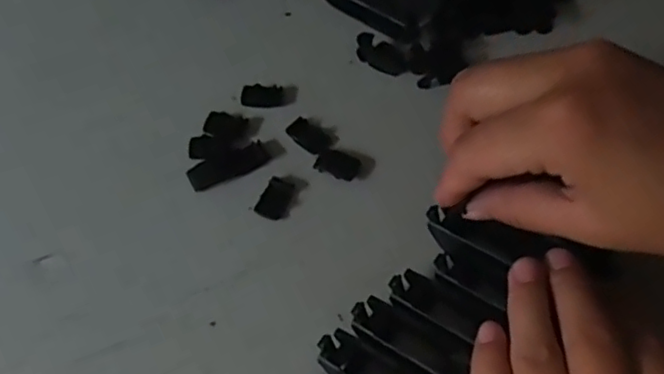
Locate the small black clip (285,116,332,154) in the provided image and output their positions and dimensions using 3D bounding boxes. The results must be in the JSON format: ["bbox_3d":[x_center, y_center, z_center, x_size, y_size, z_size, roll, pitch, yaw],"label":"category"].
[{"bbox_3d":[-0.011,-0.025,0.304,0.023,0.004,0.013,37,67,21],"label":"small black clip"}]

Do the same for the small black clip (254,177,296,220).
[{"bbox_3d":[-0.025,0.005,0.289,0.014,0.004,0.020,19,61,12],"label":"small black clip"}]

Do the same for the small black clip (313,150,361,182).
[{"bbox_3d":[0.003,-0.011,0.296,0.020,0.004,0.013,20,62,13],"label":"small black clip"}]

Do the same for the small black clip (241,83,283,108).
[{"bbox_3d":[-0.035,-0.046,0.319,0.021,0.004,0.013,-7,59,-3],"label":"small black clip"}]

